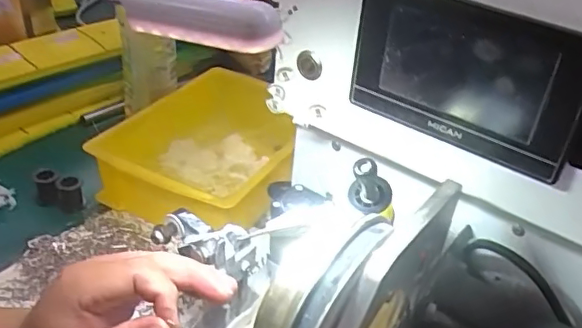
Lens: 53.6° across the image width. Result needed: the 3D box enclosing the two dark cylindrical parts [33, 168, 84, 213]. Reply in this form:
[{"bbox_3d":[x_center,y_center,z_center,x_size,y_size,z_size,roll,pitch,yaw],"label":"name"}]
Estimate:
[{"bbox_3d":[-0.245,0.028,0.606,0.051,0.033,0.030,14,35,11],"label":"two dark cylindrical parts"}]

